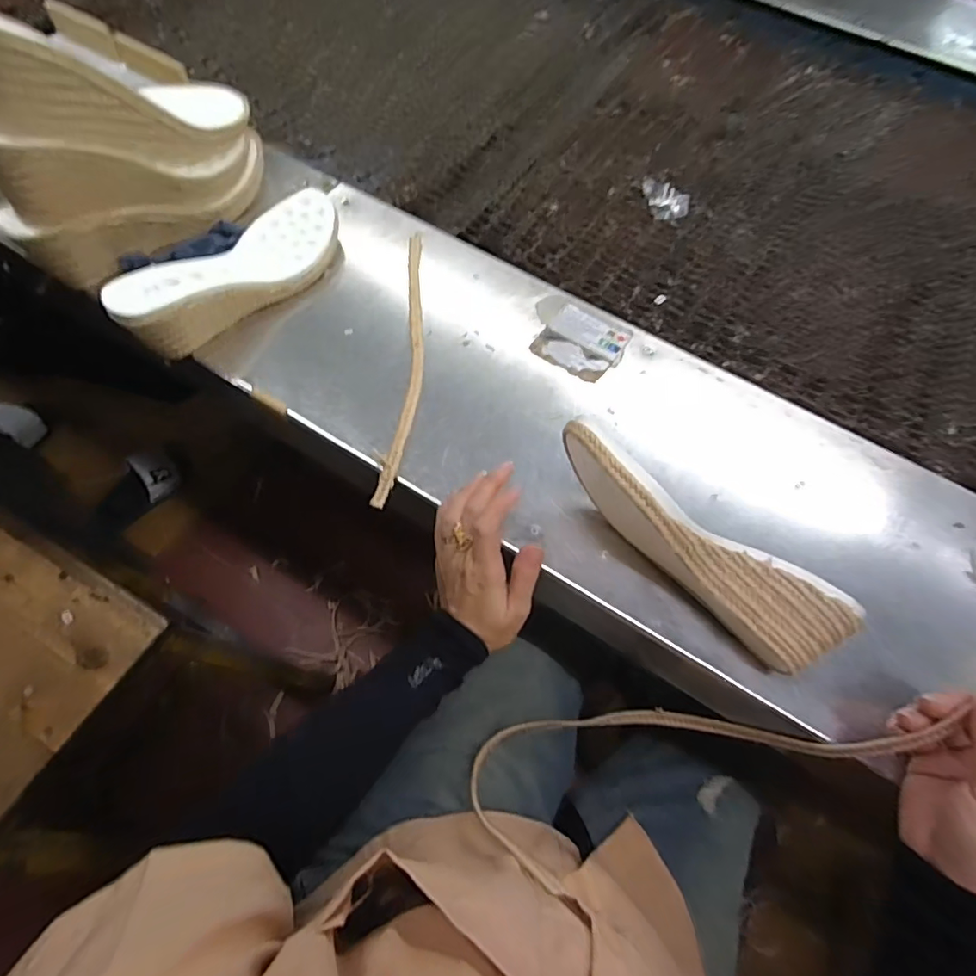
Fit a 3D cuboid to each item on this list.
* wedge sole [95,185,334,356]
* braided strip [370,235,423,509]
[{"bbox_3d":[-0.219,-0.202,0.474,0.075,0.061,0.225,30,65,11],"label":"wedge sole"},{"bbox_3d":[-0.071,-0.122,0.476,0.026,0.008,0.301,3,65,-2],"label":"braided strip"}]

